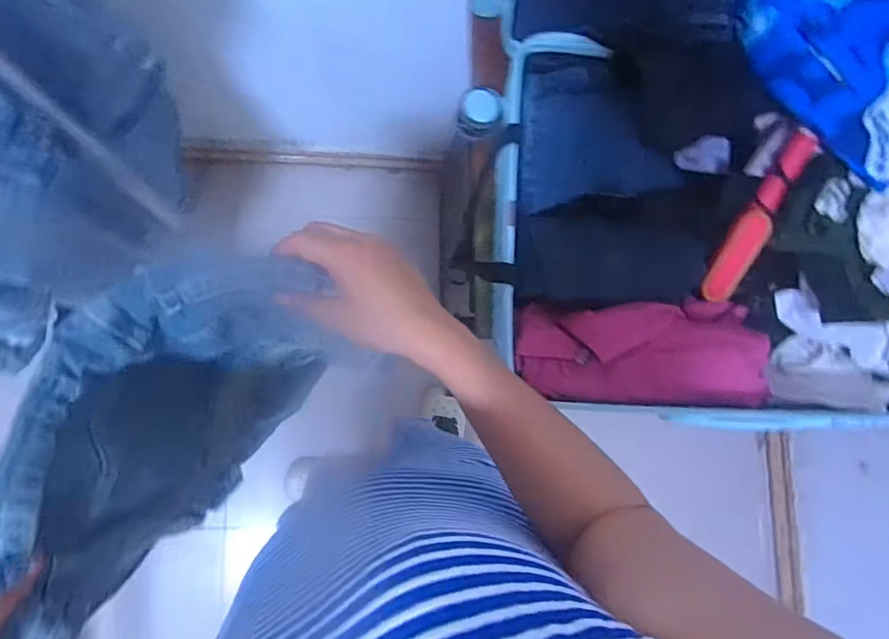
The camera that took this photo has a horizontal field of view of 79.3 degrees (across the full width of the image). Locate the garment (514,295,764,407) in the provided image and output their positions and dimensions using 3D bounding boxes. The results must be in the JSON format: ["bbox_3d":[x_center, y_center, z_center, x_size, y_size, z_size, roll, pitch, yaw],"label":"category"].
[{"bbox_3d":[0.250,0.038,0.642,0.316,0.063,0.122,2,82,-6],"label":"garment"}]

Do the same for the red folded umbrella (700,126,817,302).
[{"bbox_3d":[0.406,-0.128,0.692,0.050,0.033,0.227,24,103,-2],"label":"red folded umbrella"}]

